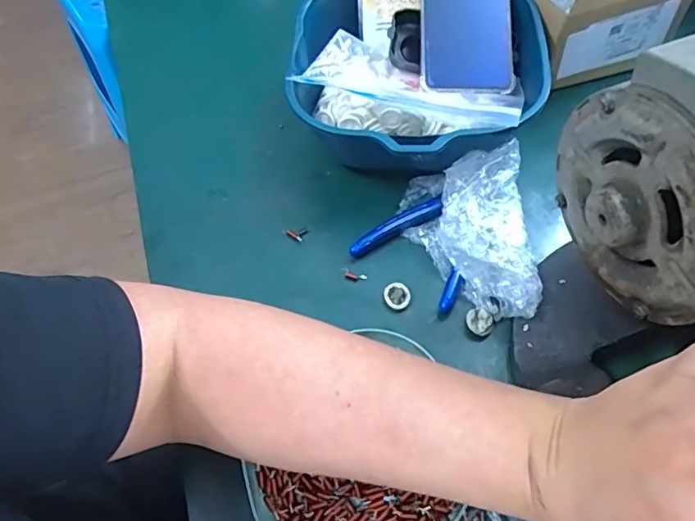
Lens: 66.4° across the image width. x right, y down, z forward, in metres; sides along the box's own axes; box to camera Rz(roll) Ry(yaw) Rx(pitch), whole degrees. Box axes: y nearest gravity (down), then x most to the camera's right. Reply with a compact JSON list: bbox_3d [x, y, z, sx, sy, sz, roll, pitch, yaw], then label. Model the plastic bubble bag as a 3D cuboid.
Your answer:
[{"bbox_3d":[0.090,-0.027,0.381,0.090,0.048,0.134,-4,59,2],"label":"plastic bubble bag"}]

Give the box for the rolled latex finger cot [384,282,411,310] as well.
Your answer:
[{"bbox_3d":[0.037,0.025,0.393,0.019,0.009,0.020,-2,59,3],"label":"rolled latex finger cot"}]

